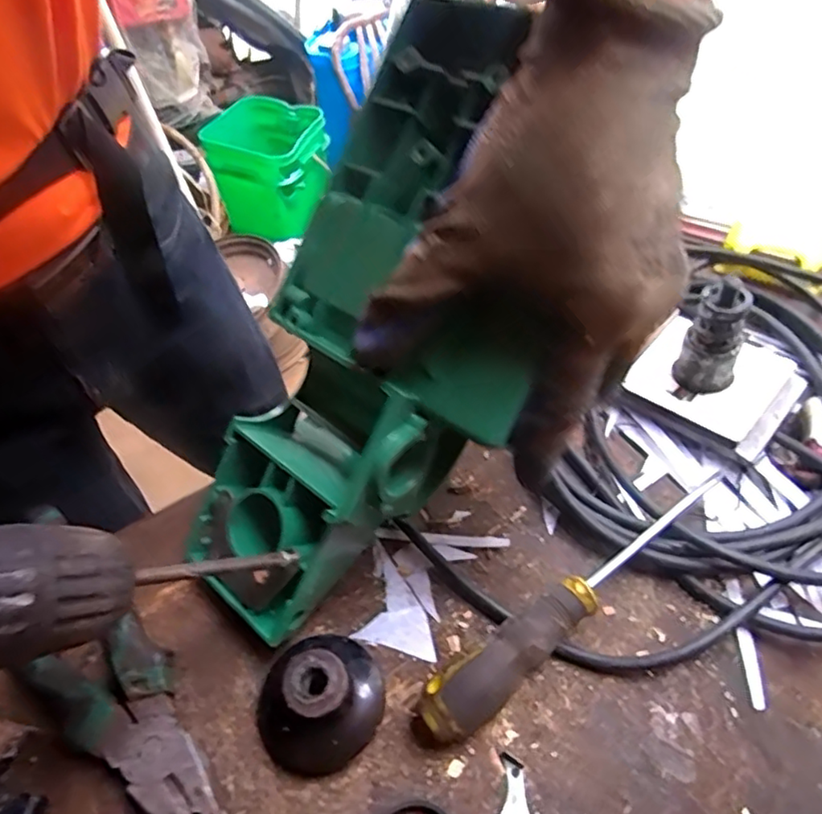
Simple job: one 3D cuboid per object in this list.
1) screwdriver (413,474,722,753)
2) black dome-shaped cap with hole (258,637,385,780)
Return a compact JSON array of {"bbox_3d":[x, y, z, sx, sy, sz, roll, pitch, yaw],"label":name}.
[{"bbox_3d":[0.081,0.094,0.283,0.188,0.028,0.025,-31,56,-18],"label":"screwdriver"},{"bbox_3d":[-0.041,0.126,0.255,0.056,0.039,0.054,-4,52,1],"label":"black dome-shaped cap with hole"}]

